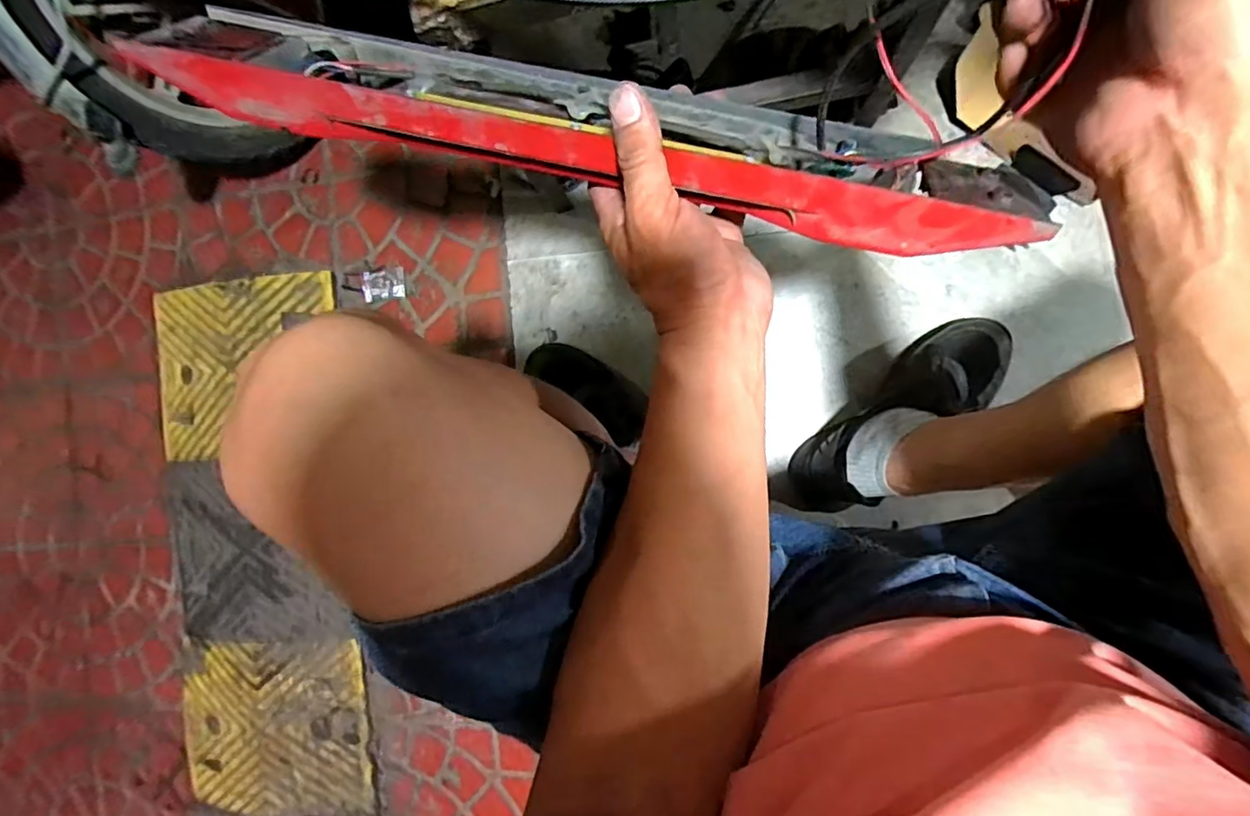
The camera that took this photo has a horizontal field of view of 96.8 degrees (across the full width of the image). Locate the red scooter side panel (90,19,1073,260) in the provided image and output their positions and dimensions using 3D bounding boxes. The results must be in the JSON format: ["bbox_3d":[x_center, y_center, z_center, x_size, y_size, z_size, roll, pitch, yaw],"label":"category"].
[{"bbox_3d":[-0.022,-0.163,0.322,0.499,0.067,0.083,13,92,5],"label":"red scooter side panel"}]

